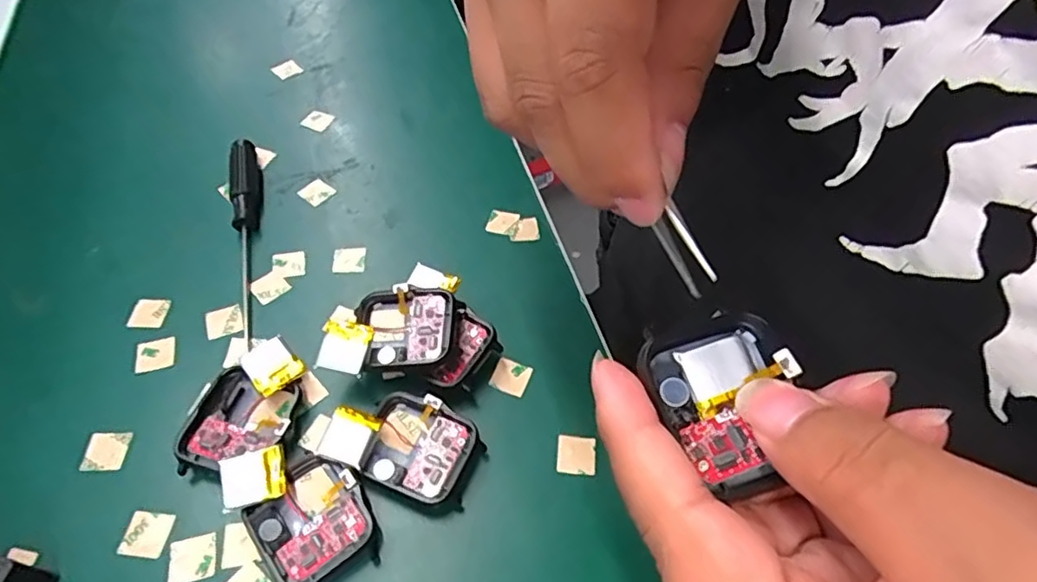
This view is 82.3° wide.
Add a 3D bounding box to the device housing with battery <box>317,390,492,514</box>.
[{"bbox_3d":[-0.044,0.060,0.234,0.056,0.019,0.037,18,54,11],"label":"device housing with battery"}]

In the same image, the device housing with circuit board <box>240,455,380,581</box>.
[{"bbox_3d":[-0.074,0.084,0.215,0.038,0.017,0.047,-31,60,-23],"label":"device housing with circuit board"}]

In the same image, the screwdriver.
[{"bbox_3d":[-0.134,-0.029,0.293,0.013,0.016,0.122,-12,54,-11],"label":"screwdriver"}]

